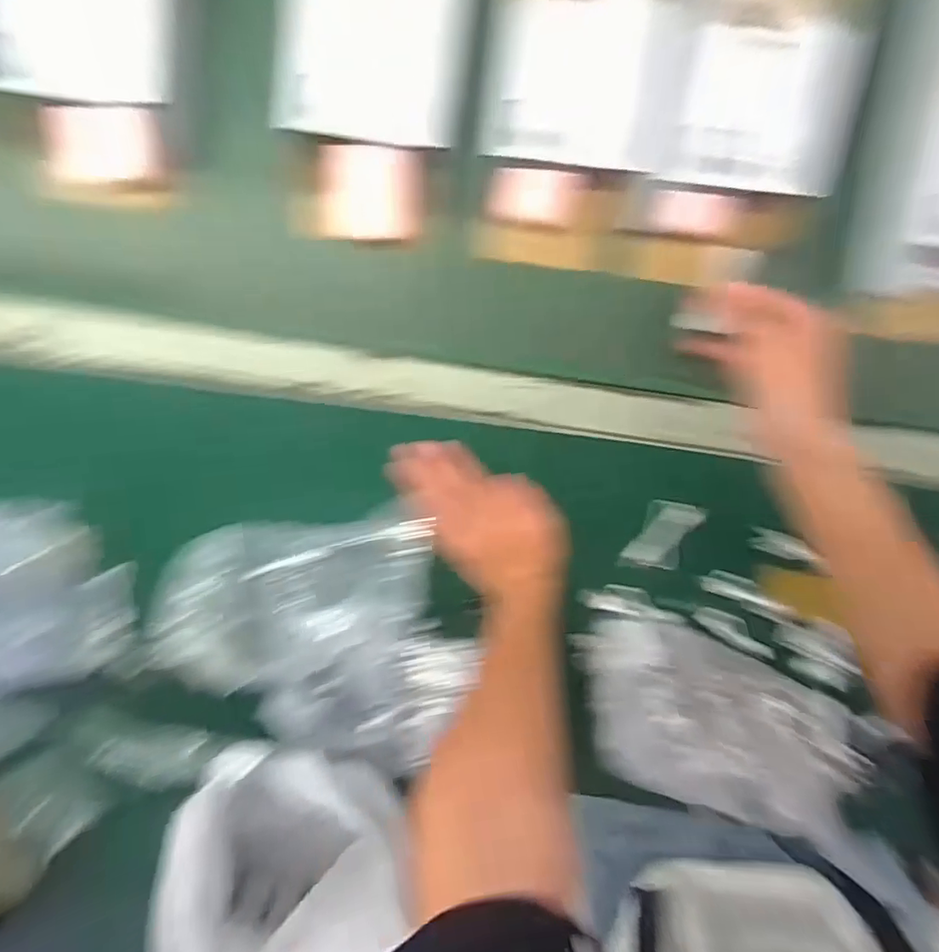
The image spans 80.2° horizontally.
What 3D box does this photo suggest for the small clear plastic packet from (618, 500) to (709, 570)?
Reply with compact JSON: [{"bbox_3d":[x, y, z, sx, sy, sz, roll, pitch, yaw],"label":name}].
[{"bbox_3d":[0.181,0.058,0.524,0.047,0.021,0.076,26,96,-6],"label":"small clear plastic packet"}]

